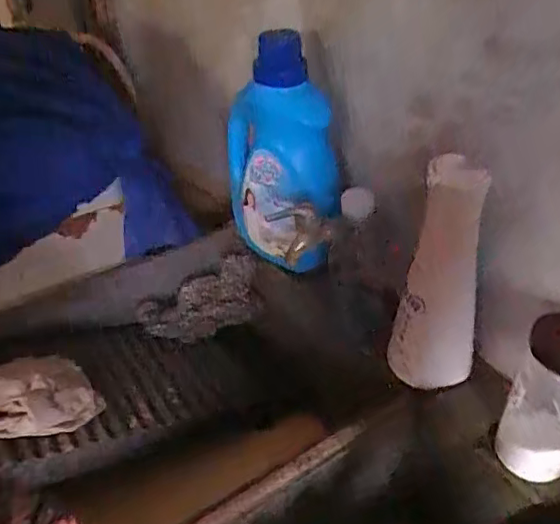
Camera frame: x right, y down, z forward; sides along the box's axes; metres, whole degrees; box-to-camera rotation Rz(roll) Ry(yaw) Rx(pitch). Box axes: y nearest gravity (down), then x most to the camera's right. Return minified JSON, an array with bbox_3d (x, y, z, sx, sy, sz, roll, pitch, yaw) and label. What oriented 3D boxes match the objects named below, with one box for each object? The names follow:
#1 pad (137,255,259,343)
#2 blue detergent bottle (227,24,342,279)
[{"bbox_3d":[-0.106,0.064,0.814,0.169,0.091,0.026,-28,16,-6],"label":"pad"},{"bbox_3d":[-0.002,-0.132,0.721,0.105,0.270,0.153,-13,39,-16],"label":"blue detergent bottle"}]

